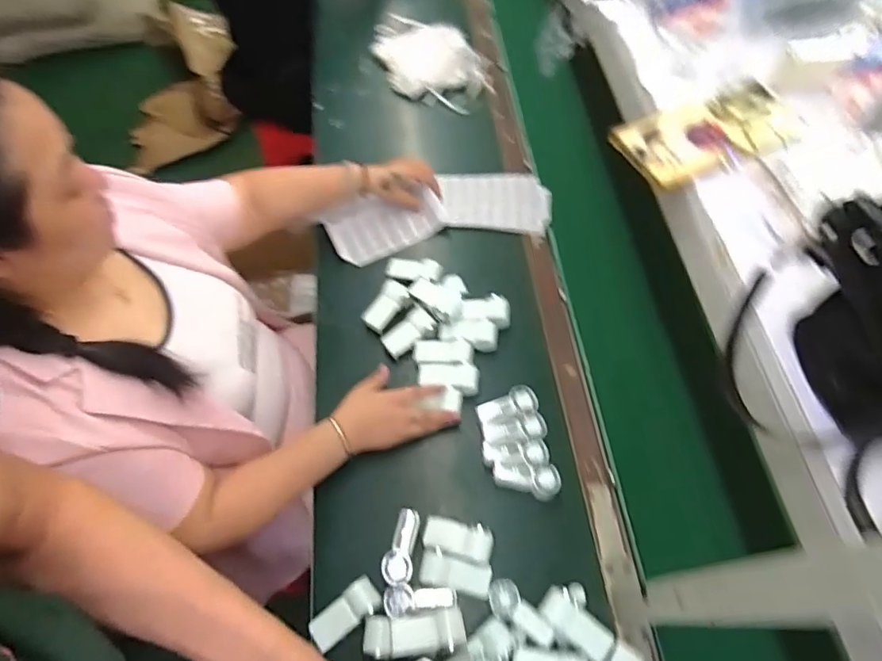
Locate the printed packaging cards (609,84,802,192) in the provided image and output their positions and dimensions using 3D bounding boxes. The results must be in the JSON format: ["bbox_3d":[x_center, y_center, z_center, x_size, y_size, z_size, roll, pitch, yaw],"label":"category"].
[{"bbox_3d":[0.242,-0.179,0.483,0.162,0.017,0.081,-19,63,-8],"label":"printed packaging cards"}]

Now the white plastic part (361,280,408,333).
[{"bbox_3d":[-0.095,-0.042,0.916,0.053,0.025,0.089,31,67,16],"label":"white plastic part"}]

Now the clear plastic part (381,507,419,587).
[{"bbox_3d":[-0.051,0.290,0.711,0.039,0.012,0.097,11,63,8],"label":"clear plastic part"}]

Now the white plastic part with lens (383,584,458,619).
[{"bbox_3d":[-0.027,0.348,0.683,0.092,0.009,0.037,-3,62,0],"label":"white plastic part with lens"}]

